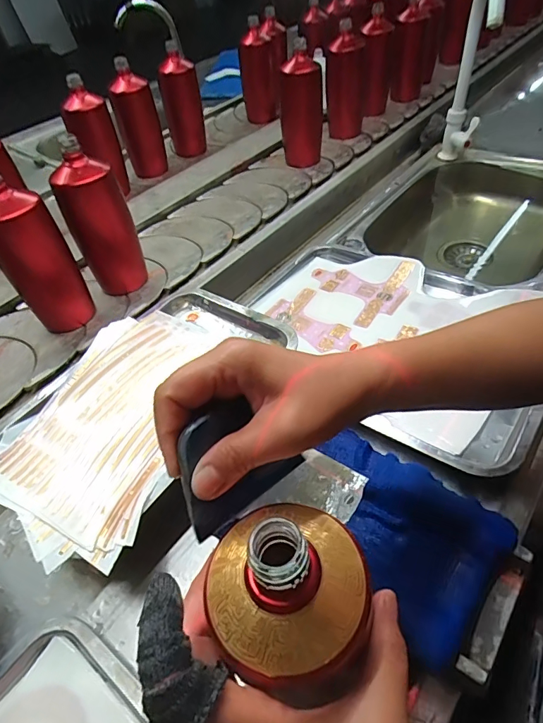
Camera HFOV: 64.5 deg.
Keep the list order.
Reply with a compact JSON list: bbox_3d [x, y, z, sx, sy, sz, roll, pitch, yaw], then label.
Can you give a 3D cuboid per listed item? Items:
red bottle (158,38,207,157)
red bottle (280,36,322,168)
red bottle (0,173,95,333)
[{"bbox_3d":[-0.199,-0.571,0.964,0.077,0.212,0.069,-11,49,-7],"label":"red bottle"},{"bbox_3d":[0.060,-0.515,0.863,0.080,0.189,0.069,0,49,3],"label":"red bottle"},{"bbox_3d":[-0.300,-0.128,0.551,0.081,0.197,0.067,-31,55,-23],"label":"red bottle"}]

